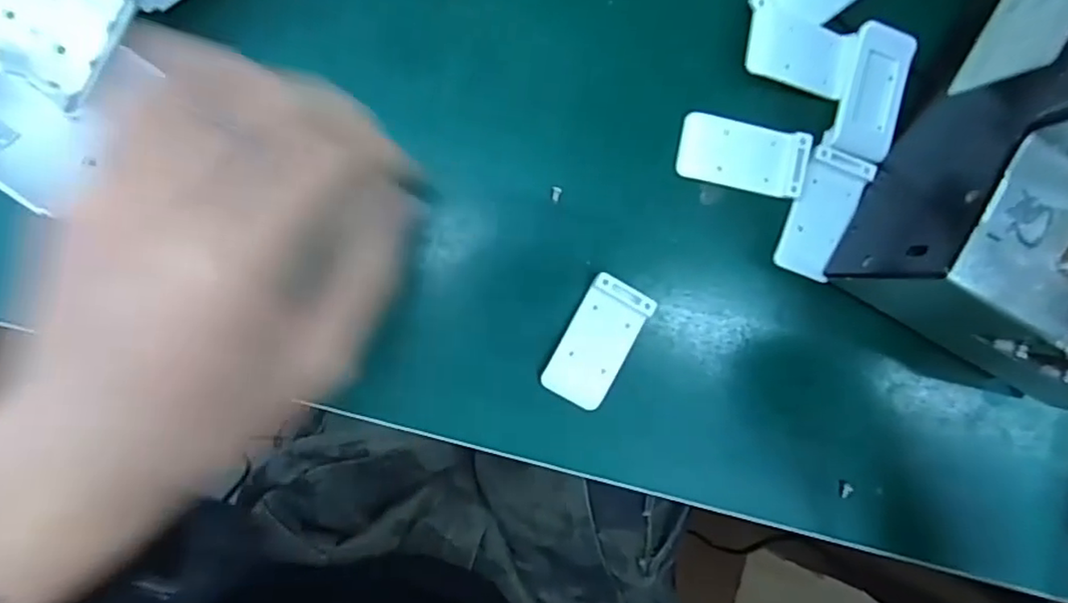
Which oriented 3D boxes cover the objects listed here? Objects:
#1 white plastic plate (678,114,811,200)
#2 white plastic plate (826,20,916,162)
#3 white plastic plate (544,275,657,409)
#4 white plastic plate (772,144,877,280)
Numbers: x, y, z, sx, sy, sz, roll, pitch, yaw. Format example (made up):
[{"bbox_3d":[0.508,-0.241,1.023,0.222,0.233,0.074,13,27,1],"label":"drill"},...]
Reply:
[{"bbox_3d":[0.092,-0.064,0.274,0.055,0.006,0.028,11,91,-6],"label":"white plastic plate"},{"bbox_3d":[0.149,-0.091,0.275,0.028,0.007,0.056,15,90,-6],"label":"white plastic plate"},{"bbox_3d":[0.028,0.018,0.272,0.028,0.004,0.056,29,91,-4],"label":"white plastic plate"},{"bbox_3d":[0.128,-0.039,0.280,0.028,0.009,0.055,19,90,-6],"label":"white plastic plate"}]

